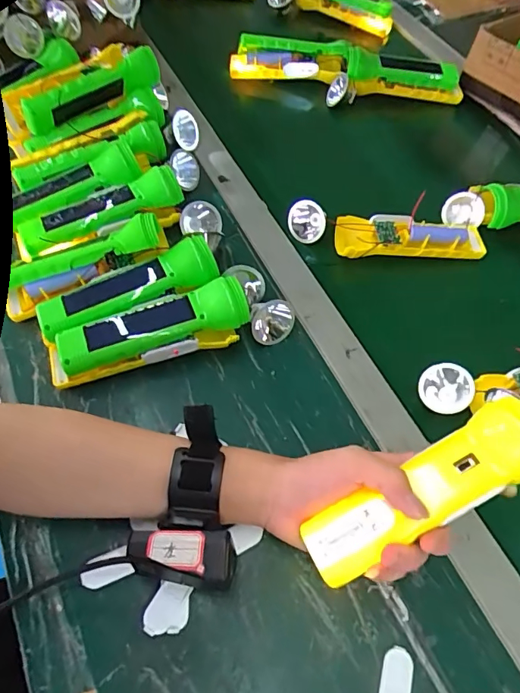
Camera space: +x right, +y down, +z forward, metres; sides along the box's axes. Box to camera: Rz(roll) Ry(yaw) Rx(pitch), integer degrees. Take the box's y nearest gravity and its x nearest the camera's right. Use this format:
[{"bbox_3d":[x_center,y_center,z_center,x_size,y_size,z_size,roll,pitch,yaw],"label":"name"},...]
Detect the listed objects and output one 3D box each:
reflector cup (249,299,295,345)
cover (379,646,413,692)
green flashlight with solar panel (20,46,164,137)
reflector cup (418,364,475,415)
[{"bbox_3d":[0.012,-0.023,0.428,0.042,0.015,0.039,-13,76,16],"label":"reflector cup"},{"bbox_3d":[0.089,0.228,0.304,0.020,0.004,0.050,15,59,5],"label":"cover"},{"bbox_3d":[-0.184,-0.282,0.513,0.160,0.041,0.037,-36,67,-22],"label":"green flashlight with solar panel"},{"bbox_3d":[0.167,0.036,0.416,0.045,0.024,0.043,3,100,16],"label":"reflector cup"}]

